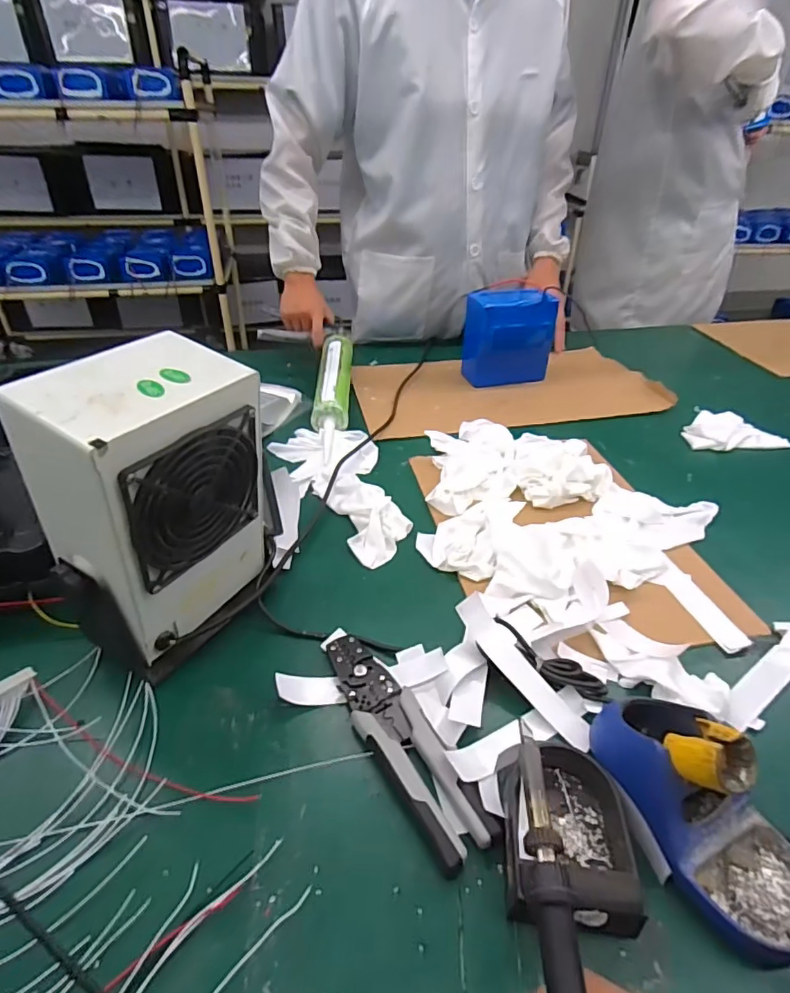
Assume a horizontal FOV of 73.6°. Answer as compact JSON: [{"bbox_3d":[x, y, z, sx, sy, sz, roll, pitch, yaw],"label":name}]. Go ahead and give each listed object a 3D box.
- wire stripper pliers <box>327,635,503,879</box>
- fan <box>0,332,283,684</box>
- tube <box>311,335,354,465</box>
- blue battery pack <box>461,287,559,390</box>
[{"bbox_3d":[0.002,0.181,0.410,0.050,0.020,0.196,-21,41,-24],"label":"wire stripper pliers"},{"bbox_3d":[-0.188,0.020,0.431,0.104,0.250,0.155,21,42,26],"label":"fan"},{"bbox_3d":[-0.098,-0.169,0.841,0.054,0.065,0.319,-1,37,0],"label":"tube"},{"bbox_3d":[0.195,-0.273,0.919,0.146,0.148,0.071,-5,37,-5],"label":"blue battery pack"}]

